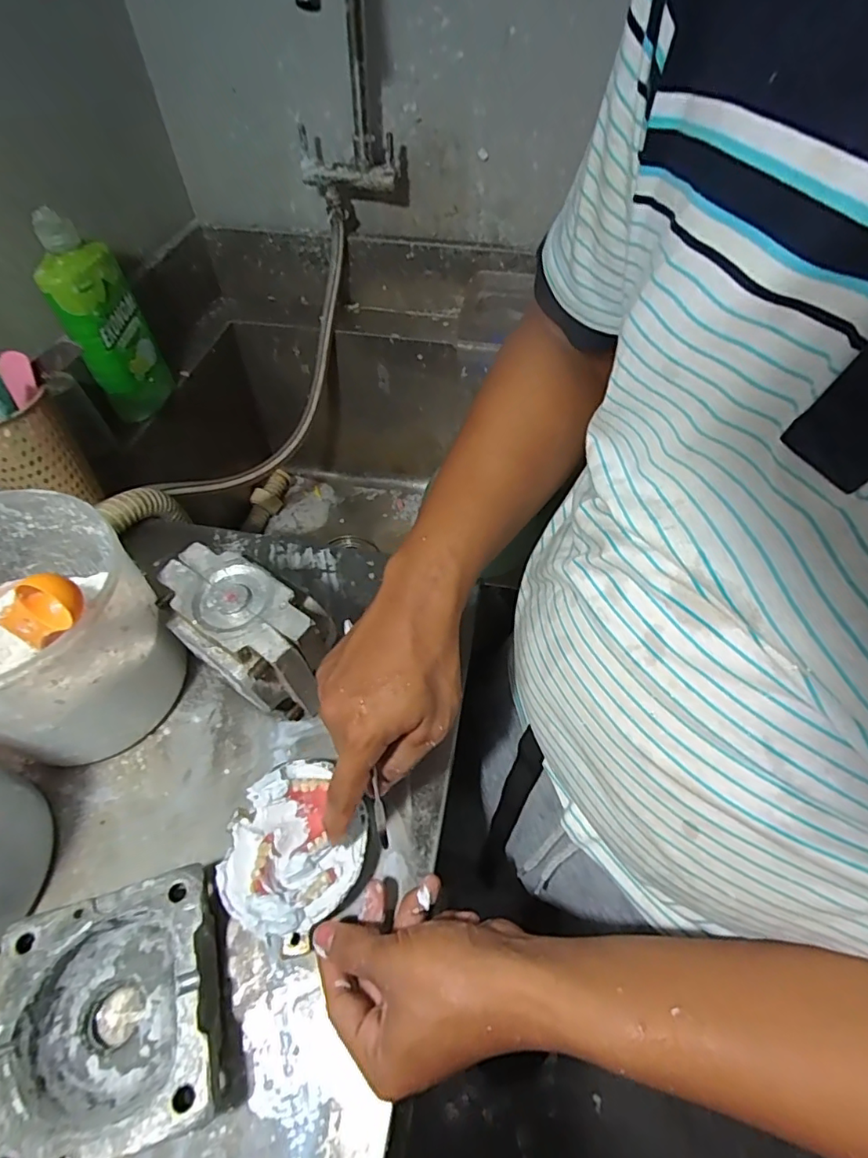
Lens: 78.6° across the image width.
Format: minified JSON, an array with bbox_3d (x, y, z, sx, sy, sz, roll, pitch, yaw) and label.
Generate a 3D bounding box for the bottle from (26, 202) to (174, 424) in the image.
[{"bbox_3d":[-0.378,-0.293,0.602,0.052,0.218,0.099,16,55,14],"label":"bottle"}]

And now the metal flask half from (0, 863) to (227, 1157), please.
[{"bbox_3d":[-0.189,0.259,0.317,0.114,0.043,0.126,-15,55,-10],"label":"metal flask half"}]

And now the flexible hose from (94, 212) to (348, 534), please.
[{"bbox_3d":[-0.231,-0.252,0.700,0.052,0.220,0.535,17,56,14],"label":"flexible hose"}]

